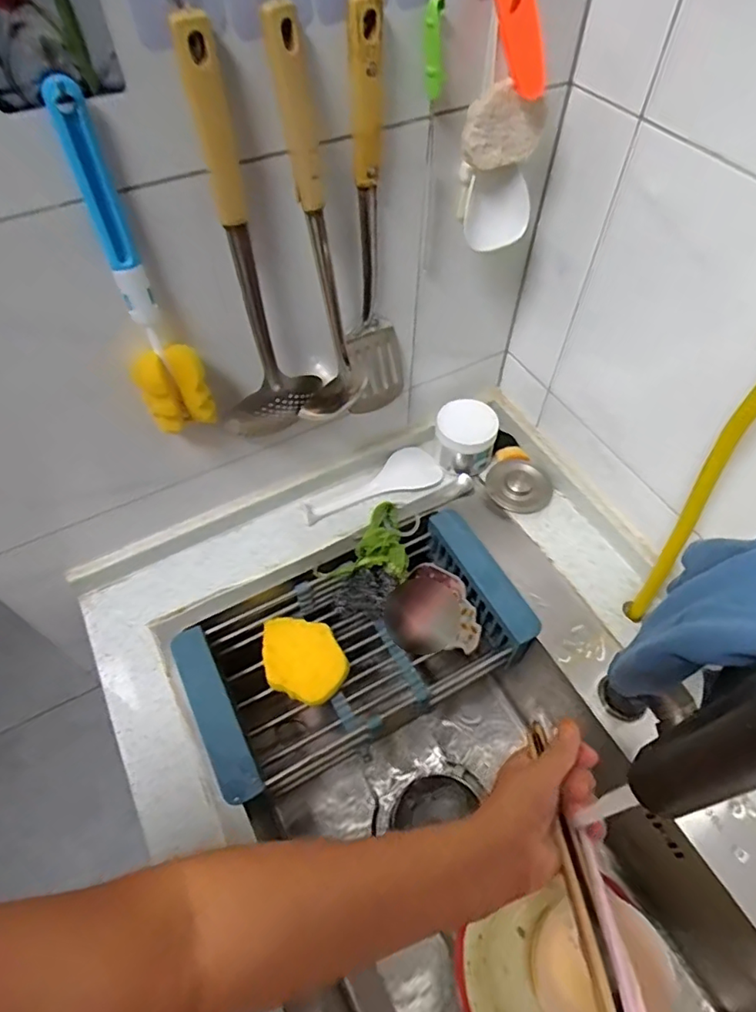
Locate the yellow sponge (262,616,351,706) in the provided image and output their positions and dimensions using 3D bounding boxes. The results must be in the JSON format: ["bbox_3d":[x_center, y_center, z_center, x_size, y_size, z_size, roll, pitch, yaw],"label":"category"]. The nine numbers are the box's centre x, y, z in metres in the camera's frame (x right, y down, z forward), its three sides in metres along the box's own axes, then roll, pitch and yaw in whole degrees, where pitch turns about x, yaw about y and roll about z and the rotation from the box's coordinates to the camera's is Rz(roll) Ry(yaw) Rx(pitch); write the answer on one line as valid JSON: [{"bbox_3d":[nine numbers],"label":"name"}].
[{"bbox_3d":[-0.093,0.175,0.673,0.089,0.039,0.116,-36,62,-23],"label":"yellow sponge"}]

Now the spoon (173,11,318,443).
[{"bbox_3d":[-0.101,-0.176,0.460,0.086,0.332,0.048,-4,55,-4],"label":"spoon"}]

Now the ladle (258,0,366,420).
[{"bbox_3d":[-0.050,-0.204,0.470,0.060,0.317,0.063,-11,56,-8],"label":"ladle"}]

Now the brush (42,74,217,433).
[{"bbox_3d":[-0.178,-0.157,0.426,0.055,0.259,0.041,-26,59,-17],"label":"brush"}]

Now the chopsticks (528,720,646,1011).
[{"bbox_3d":[0.147,0.267,0.400,0.031,0.015,0.213,-8,62,-6],"label":"chopsticks"}]

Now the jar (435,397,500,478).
[{"bbox_3d":[0.113,-0.088,0.740,0.076,0.078,0.065,12,56,8],"label":"jar"}]

